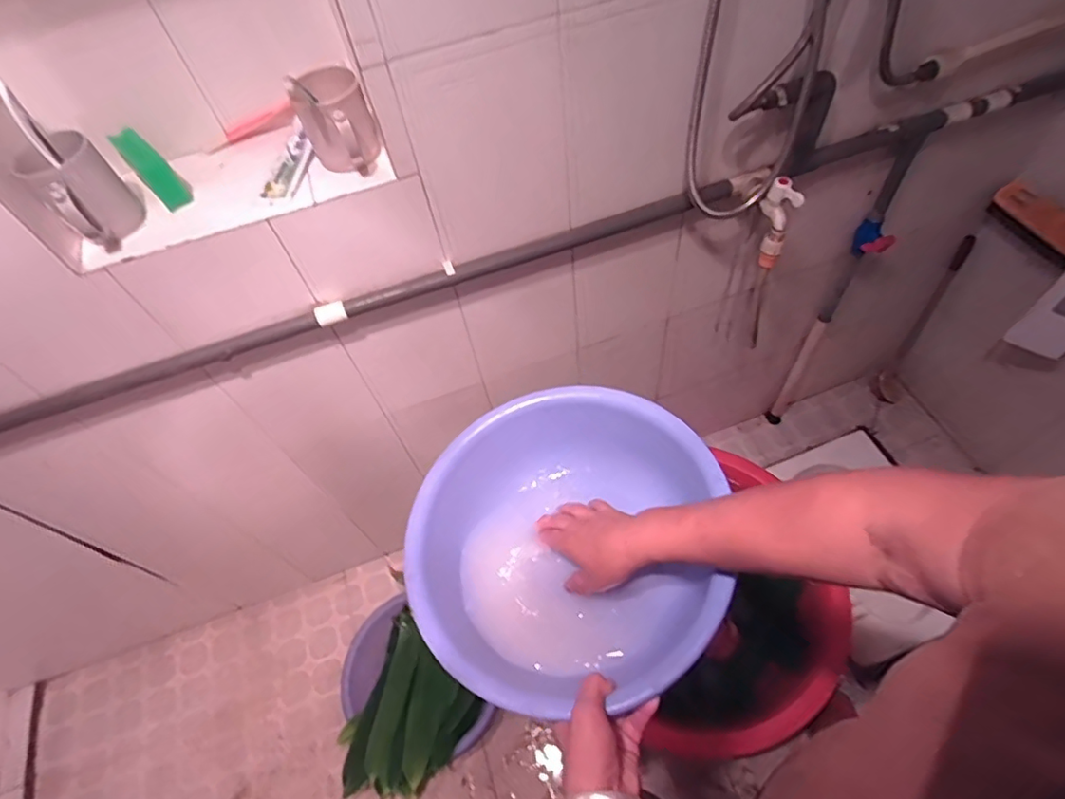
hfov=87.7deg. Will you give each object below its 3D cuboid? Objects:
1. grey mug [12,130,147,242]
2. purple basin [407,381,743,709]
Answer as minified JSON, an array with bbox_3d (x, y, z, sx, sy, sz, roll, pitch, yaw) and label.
[{"bbox_3d":[-0.527,-0.241,0.660,0.083,0.101,0.105,-40,61,-19],"label":"grey mug"},{"bbox_3d":[0.028,0.154,0.602,0.311,0.152,0.322,-1,54,1],"label":"purple basin"}]

